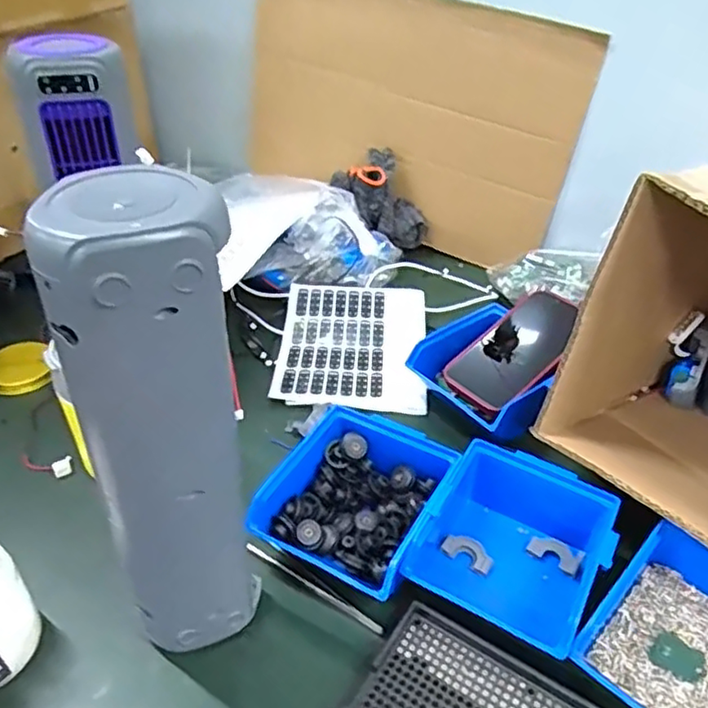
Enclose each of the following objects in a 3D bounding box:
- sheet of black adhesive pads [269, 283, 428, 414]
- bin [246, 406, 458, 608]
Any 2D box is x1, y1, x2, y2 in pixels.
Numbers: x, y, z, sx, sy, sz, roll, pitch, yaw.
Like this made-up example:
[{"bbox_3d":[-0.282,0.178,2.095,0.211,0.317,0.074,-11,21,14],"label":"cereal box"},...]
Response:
[{"bbox_3d":[0.000,-0.014,0.698,0.157,0.024,0.186,4,39,2],"label":"sheet of black adhesive pads"},{"bbox_3d":[0.006,0.115,0.496,0.116,0.061,0.141,20,42,21],"label":"bin"}]

